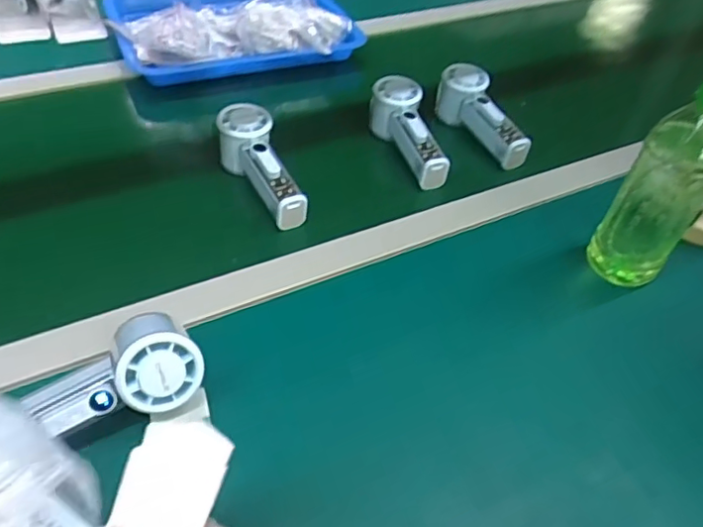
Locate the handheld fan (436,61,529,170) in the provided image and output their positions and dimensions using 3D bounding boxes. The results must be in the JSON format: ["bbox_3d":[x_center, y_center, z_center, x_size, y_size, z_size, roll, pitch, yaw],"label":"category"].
[{"bbox_3d":[0.158,-0.182,0.735,0.045,0.064,0.157,-12,47,-16],"label":"handheld fan"}]

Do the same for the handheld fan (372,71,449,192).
[{"bbox_3d":[0.068,-0.158,0.695,0.056,0.047,0.163,-14,62,-18],"label":"handheld fan"}]

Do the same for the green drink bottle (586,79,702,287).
[{"bbox_3d":[0.271,-0.062,0.523,0.069,0.217,0.059,31,50,24],"label":"green drink bottle"}]

